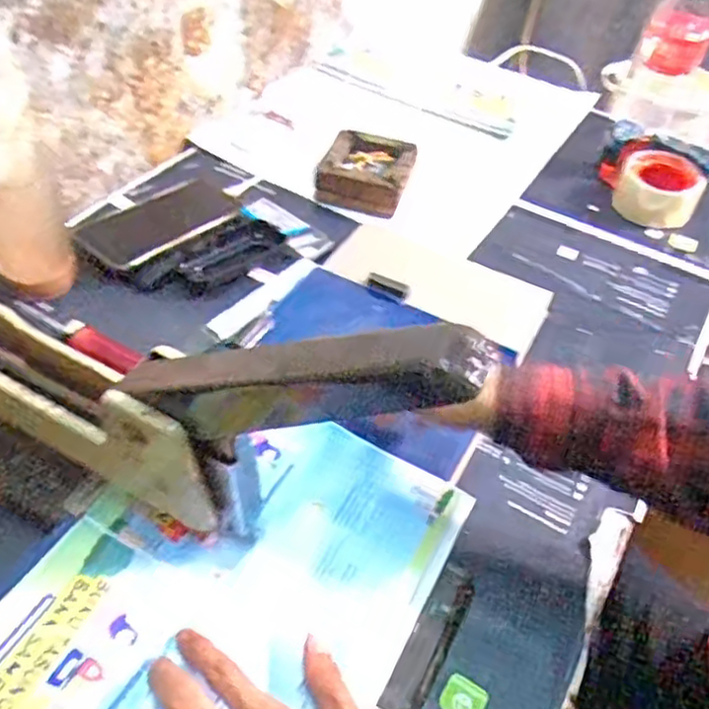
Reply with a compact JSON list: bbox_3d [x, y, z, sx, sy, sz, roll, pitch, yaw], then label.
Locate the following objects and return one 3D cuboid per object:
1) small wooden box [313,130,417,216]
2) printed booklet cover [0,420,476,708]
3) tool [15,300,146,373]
[{"bbox_3d":[0.016,-0.206,0.758,0.101,0.040,0.108,14,48,8],"label":"small wooden box"},{"bbox_3d":[-0.085,0.154,0.418,0.222,0.009,0.304,25,50,15],"label":"printed booklet cover"},{"bbox_3d":[-0.248,-0.019,0.588,0.148,0.015,0.028,26,51,18],"label":"tool"}]

